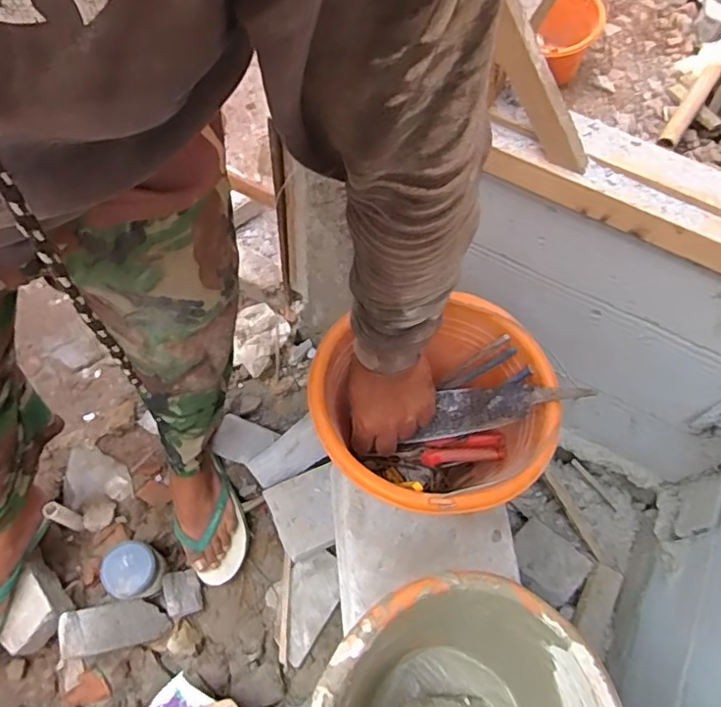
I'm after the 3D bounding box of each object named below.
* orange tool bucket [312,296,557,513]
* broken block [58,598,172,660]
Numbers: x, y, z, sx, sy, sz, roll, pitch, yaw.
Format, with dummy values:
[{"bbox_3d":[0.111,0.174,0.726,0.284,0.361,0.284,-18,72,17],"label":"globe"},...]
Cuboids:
[{"bbox_3d":[0.078,0.075,0.657,0.249,0.170,0.220,-15,69,-9],"label":"orange tool bucket"},{"bbox_3d":[-0.436,0.484,1.034,0.181,0.036,0.076,9,62,-37],"label":"broken block"}]

